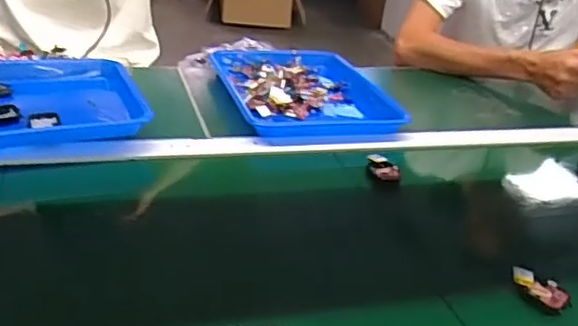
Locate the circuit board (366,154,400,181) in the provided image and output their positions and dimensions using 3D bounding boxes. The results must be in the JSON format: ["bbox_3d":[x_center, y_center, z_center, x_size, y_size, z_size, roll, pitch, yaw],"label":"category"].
[{"bbox_3d":[0.123,0.007,0.799,0.030,0.017,0.047,-3,31,-19],"label":"circuit board"}]

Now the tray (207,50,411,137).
[{"bbox_3d":[0.026,-0.120,1.002,0.272,0.041,0.318,-2,30,-17],"label":"tray"}]

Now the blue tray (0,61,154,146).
[{"bbox_3d":[-0.367,-0.077,0.806,0.329,0.040,0.230,-6,32,-23],"label":"blue tray"}]

